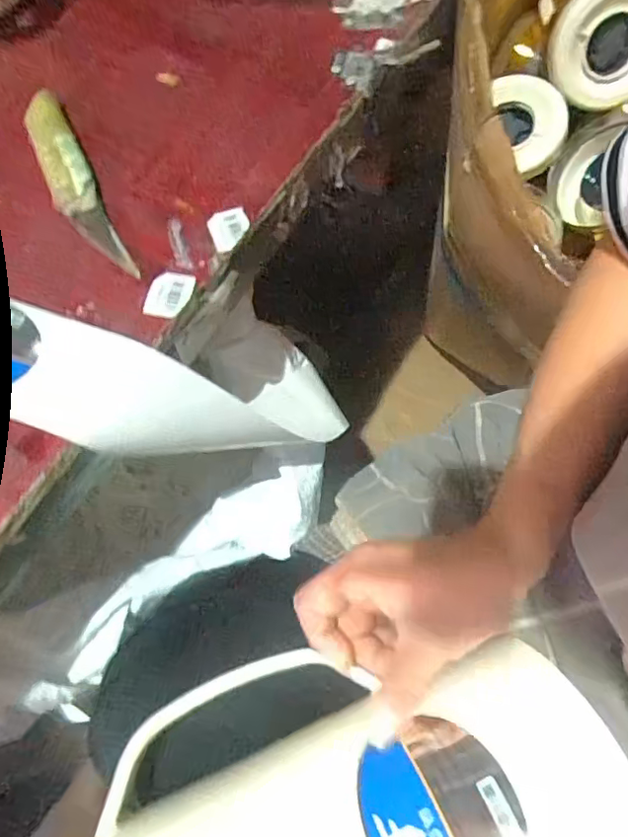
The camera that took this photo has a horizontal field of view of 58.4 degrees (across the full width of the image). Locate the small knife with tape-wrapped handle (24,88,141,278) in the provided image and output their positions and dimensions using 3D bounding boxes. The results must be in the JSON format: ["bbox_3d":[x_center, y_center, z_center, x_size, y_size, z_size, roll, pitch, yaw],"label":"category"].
[{"bbox_3d":[-0.170,-0.165,0.394,0.032,0.028,0.162,-24,69,-12],"label":"small knife with tape-wrapped handle"}]

